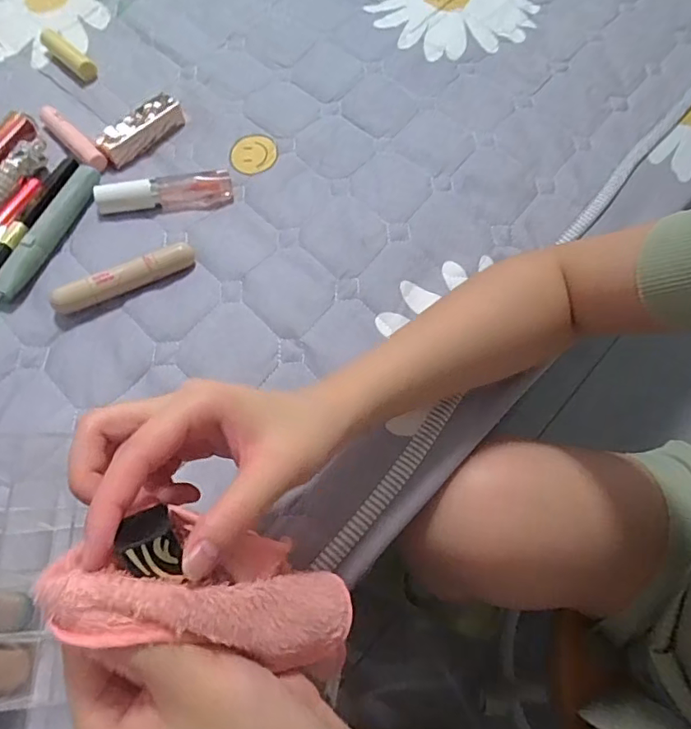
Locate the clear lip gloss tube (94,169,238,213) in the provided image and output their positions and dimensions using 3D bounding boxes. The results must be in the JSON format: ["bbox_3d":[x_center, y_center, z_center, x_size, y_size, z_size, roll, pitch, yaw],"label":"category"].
[{"bbox_3d":[-0.146,-0.140,0.433,0.104,0.020,0.022,-12,64,-8],"label":"clear lip gloss tube"}]

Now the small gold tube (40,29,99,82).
[{"bbox_3d":[-0.266,-0.297,0.508,0.077,0.014,0.019,41,69,17],"label":"small gold tube"}]

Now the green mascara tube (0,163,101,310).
[{"bbox_3d":[-0.224,-0.101,0.403,0.019,0.023,0.128,20,64,8],"label":"green mascara tube"}]

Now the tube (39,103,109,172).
[{"bbox_3d":[-0.232,-0.193,0.455,0.016,0.013,0.082,-40,71,-20],"label":"tube"}]

